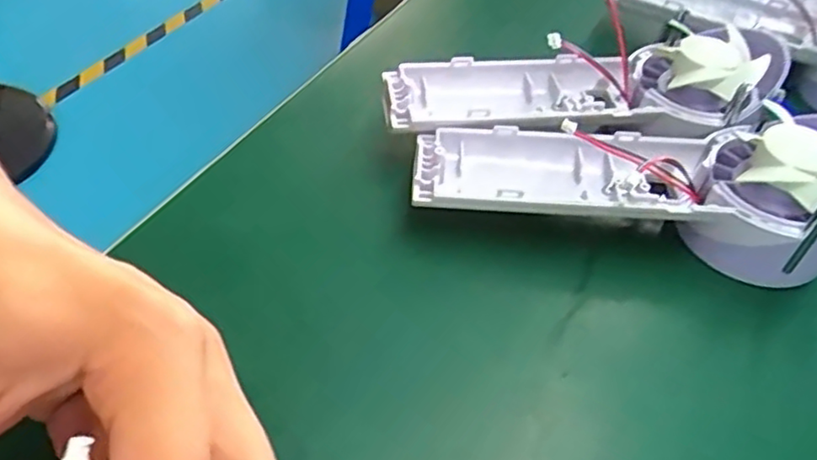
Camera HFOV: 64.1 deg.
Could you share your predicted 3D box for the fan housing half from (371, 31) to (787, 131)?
[{"bbox_3d":[0.079,-0.068,0.294,0.177,0.027,0.054,-2,47,-7],"label":"fan housing half"}]

